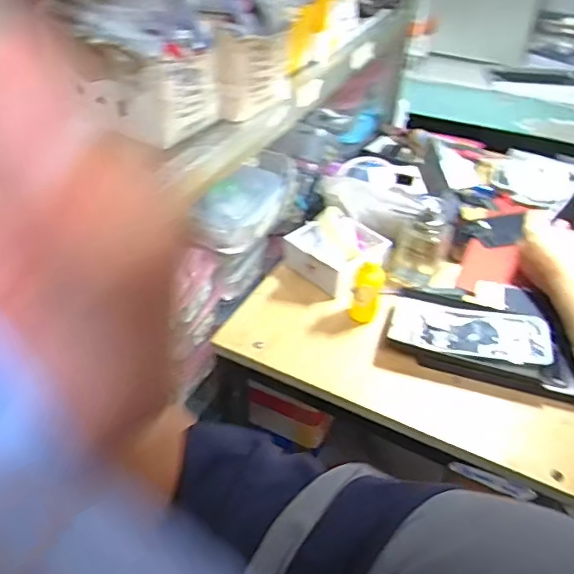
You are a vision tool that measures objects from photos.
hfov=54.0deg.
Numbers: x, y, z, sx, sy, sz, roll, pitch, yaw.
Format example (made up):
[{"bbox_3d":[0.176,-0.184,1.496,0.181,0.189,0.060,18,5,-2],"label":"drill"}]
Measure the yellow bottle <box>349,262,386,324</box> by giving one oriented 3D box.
[{"bbox_3d":[0.099,0.007,0.694,0.036,0.085,0.036,8,41,8],"label":"yellow bottle"}]

